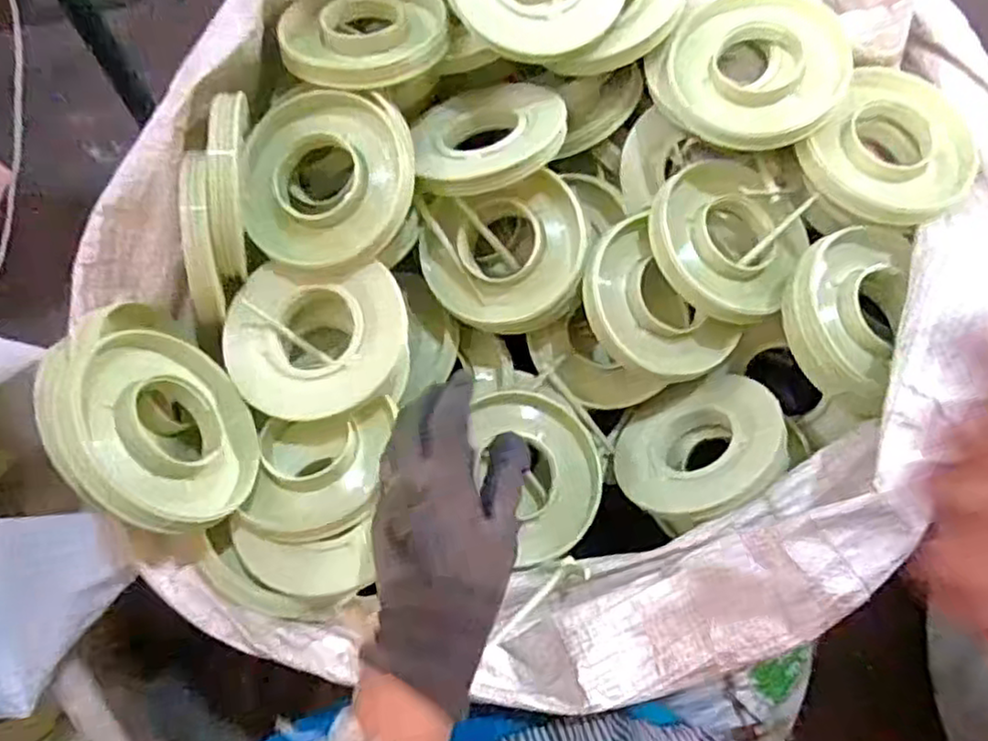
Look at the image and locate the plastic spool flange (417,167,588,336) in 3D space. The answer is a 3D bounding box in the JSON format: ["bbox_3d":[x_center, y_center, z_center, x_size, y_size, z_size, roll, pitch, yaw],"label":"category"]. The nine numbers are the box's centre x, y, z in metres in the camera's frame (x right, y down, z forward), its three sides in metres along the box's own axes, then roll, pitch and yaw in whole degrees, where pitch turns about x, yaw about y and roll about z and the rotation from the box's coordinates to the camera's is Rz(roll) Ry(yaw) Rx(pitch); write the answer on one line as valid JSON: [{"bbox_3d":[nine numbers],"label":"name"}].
[{"bbox_3d":[0.010,-0.090,0.566,0.129,0.040,0.115,-11,97,10],"label":"plastic spool flange"}]

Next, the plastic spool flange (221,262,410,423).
[{"bbox_3d":[-0.128,-0.019,0.504,0.126,0.035,0.109,2,79,2],"label":"plastic spool flange"}]

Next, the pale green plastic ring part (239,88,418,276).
[{"bbox_3d":[-0.121,-0.137,0.505,0.126,0.019,0.130,-13,85,7],"label":"pale green plastic ring part"}]

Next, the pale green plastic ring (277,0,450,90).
[{"bbox_3d":[-0.100,-0.264,0.543,0.125,0.025,0.134,-1,63,1],"label":"pale green plastic ring"}]

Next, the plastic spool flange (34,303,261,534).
[{"bbox_3d":[-0.218,0.033,0.435,0.041,0.124,0.148,-30,97,26],"label":"plastic spool flange"}]

